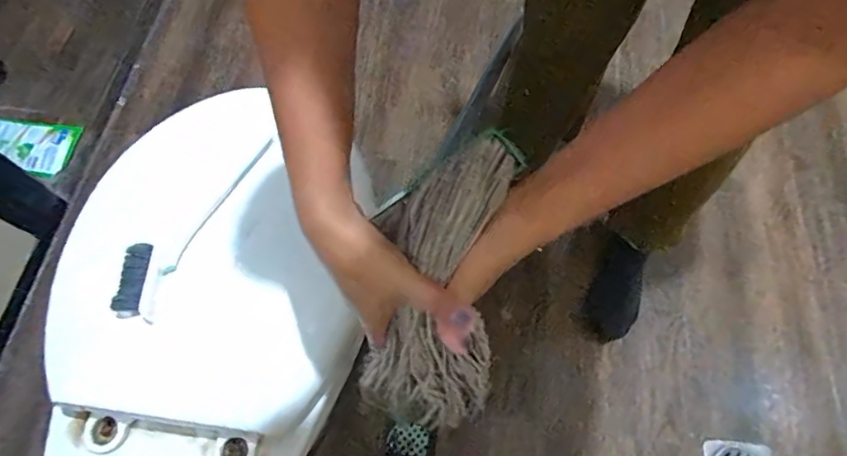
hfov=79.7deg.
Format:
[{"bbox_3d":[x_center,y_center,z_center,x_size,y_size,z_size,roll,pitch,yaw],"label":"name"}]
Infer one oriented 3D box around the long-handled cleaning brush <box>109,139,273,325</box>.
[{"bbox_3d":[-0.267,-0.009,0.573,0.050,0.032,0.240,22,68,12],"label":"long-handled cleaning brush"}]

